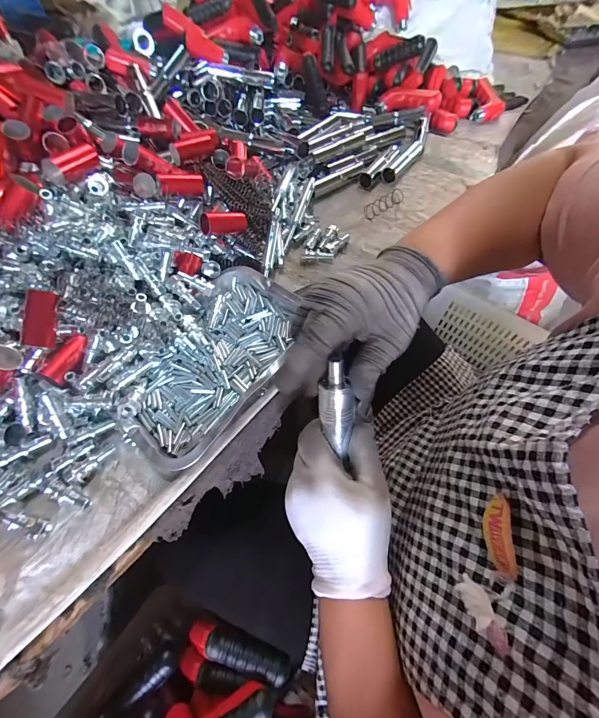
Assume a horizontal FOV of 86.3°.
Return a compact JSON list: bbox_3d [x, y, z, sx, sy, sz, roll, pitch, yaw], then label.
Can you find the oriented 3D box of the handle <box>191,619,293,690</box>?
[{"bbox_3d":[-0.075,0.356,0.391,0.131,0.038,0.035,16,60,10],"label":"handle"}]

